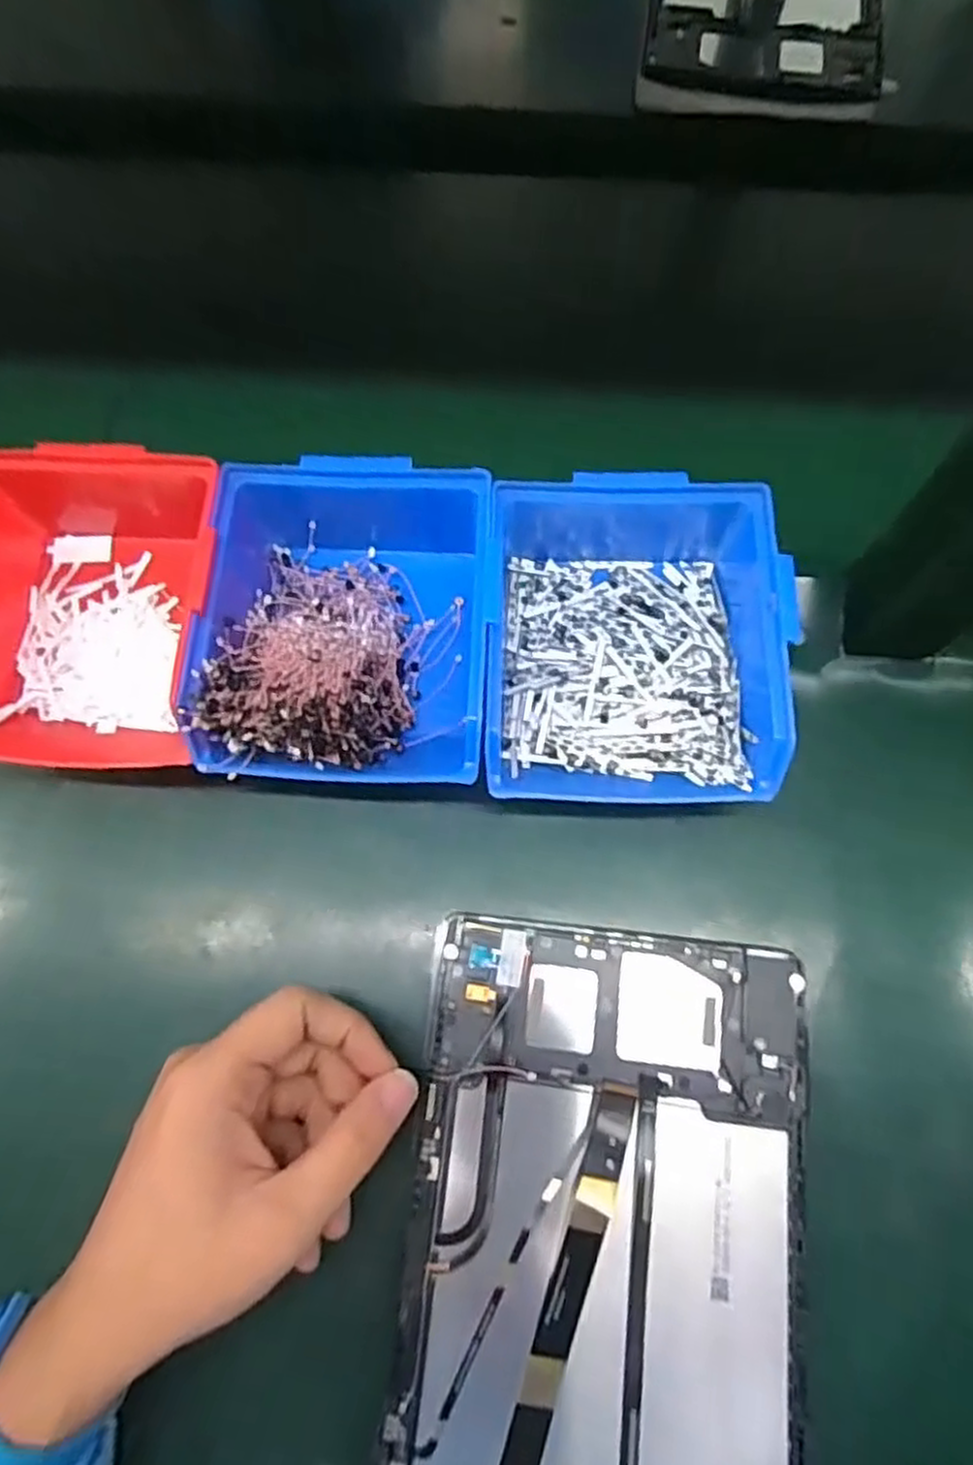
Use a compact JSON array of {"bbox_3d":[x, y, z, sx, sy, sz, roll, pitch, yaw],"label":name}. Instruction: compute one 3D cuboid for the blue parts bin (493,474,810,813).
[{"bbox_3d":[0.063,-0.050,0.339,0.125,0.059,0.158,2,71,1],"label":"blue parts bin"}]

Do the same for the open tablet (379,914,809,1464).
[{"bbox_3d":[0.045,0.200,0.286,0.150,0.012,0.239,6,71,3],"label":"open tablet"}]

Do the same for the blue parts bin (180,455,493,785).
[{"bbox_3d":[-0.060,-0.055,0.338,0.121,0.058,0.158,3,71,1],"label":"blue parts bin"}]

